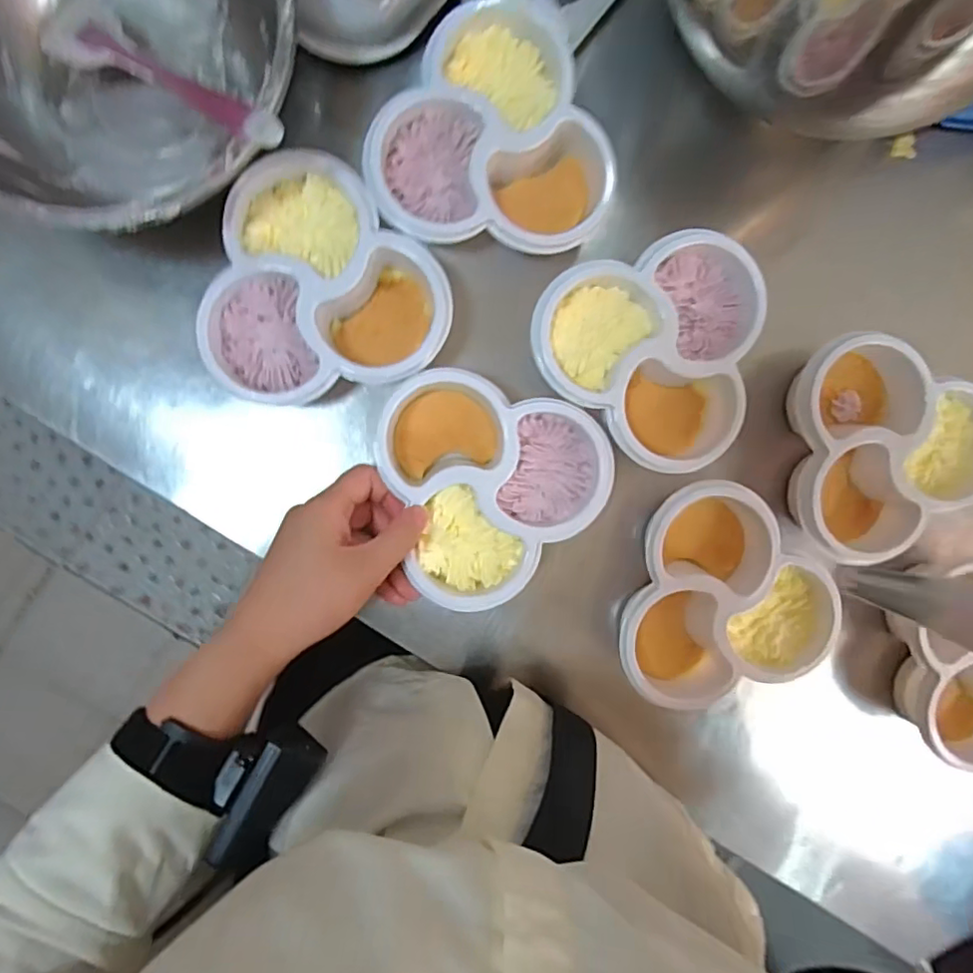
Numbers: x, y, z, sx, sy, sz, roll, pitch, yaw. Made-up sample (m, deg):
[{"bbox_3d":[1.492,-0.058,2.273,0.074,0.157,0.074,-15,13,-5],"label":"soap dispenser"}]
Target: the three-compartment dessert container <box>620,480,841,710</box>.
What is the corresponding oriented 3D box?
[{"bbox_3d":[0.153,0.067,0.392,0.144,0.043,0.137,-10,94,-5],"label":"three-compartment dessert container"}]

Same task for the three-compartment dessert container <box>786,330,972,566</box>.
[{"bbox_3d":[0.261,-0.022,0.391,0.133,0.045,0.138,2,93,-6],"label":"three-compartment dessert container"}]

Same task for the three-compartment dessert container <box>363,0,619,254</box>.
[{"bbox_3d":[0.003,-0.214,0.357,0.140,0.034,0.138,2,93,-6],"label":"three-compartment dessert container"}]

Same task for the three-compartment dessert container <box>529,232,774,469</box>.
[{"bbox_3d":[0.094,-0.086,0.375,0.131,0.054,0.137,8,92,-6],"label":"three-compartment dessert container"}]

